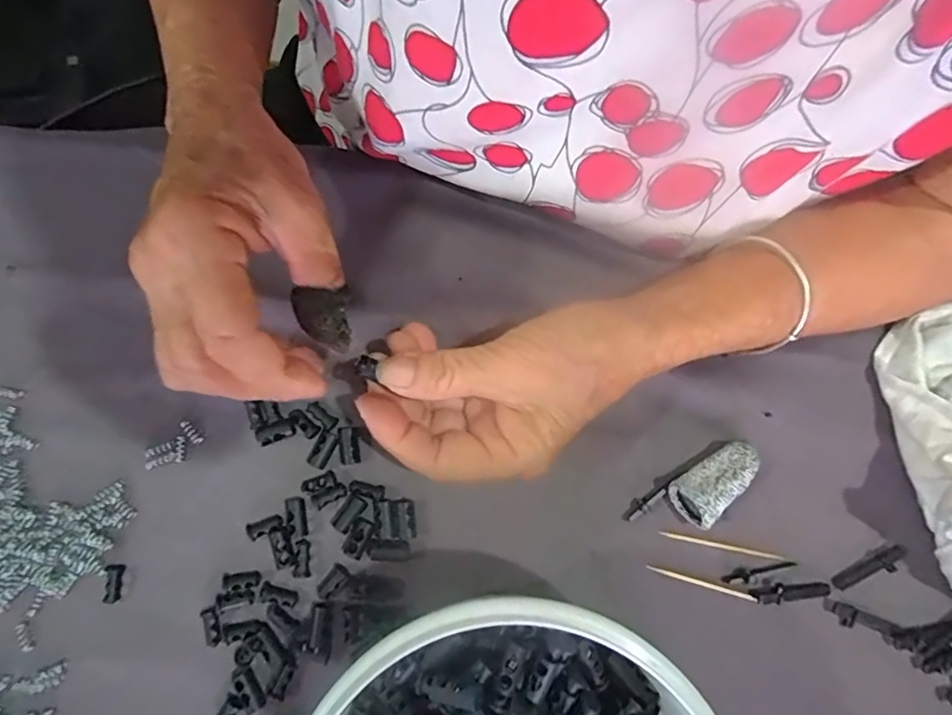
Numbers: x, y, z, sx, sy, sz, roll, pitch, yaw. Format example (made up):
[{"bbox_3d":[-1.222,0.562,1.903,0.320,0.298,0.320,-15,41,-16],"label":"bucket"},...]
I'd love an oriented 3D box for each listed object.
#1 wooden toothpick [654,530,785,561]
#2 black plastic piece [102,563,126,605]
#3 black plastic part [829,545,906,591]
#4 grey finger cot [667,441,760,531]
[{"bbox_3d":[0.121,0.093,0.272,0.059,0.005,0.004,12,76,2],"label":"wooden toothpick"},{"bbox_3d":[-0.174,0.108,0.263,0.008,0.004,0.018,1,76,-1],"label":"black plastic piece"},{"bbox_3d":[0.193,0.103,0.267,0.039,0.004,0.010,-24,78,-7],"label":"black plastic part"},{"bbox_3d":[0.118,0.060,0.269,0.046,0.020,0.023,-37,80,-9],"label":"grey finger cot"}]

